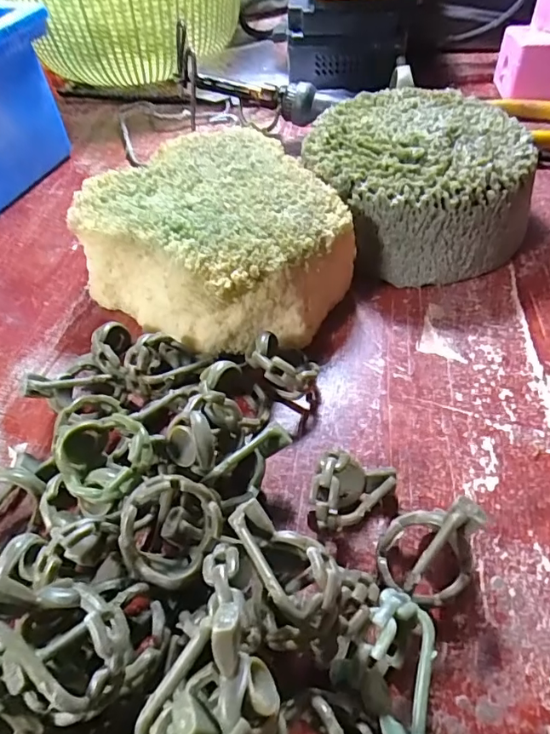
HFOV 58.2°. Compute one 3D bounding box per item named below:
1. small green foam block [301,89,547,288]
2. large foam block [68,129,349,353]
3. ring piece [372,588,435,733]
[{"bbox_3d":[0.065,-0.086,0.232,0.093,0.047,0.091,-5,52,0],"label":"small green foam block"},{"bbox_3d":[-0.023,-0.056,0.218,0.112,0.043,0.098,30,59,24],"label":"large foam block"},{"bbox_3d":[0.030,0.070,0.112,0.014,0.007,0.033,0,67,5],"label":"ring piece"}]

